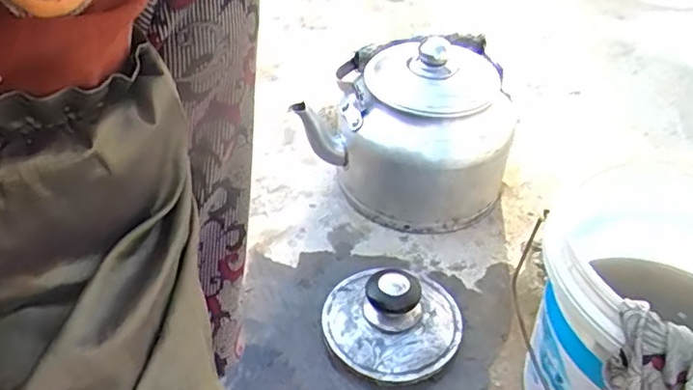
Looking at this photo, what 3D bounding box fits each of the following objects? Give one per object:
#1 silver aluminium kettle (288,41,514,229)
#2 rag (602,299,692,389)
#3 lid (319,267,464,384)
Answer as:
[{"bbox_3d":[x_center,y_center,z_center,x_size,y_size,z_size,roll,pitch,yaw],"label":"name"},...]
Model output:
[{"bbox_3d":[0.089,-0.085,0.720,0.216,0.175,0.200,13,42,14],"label":"silver aluminium kettle"},{"bbox_3d":[0.187,0.124,0.366,0.045,0.109,0.037,-2,14,-4],"label":"rag"},{"bbox_3d":[0.046,0.112,0.578,0.137,0.065,0.127,4,41,4],"label":"lid"}]

